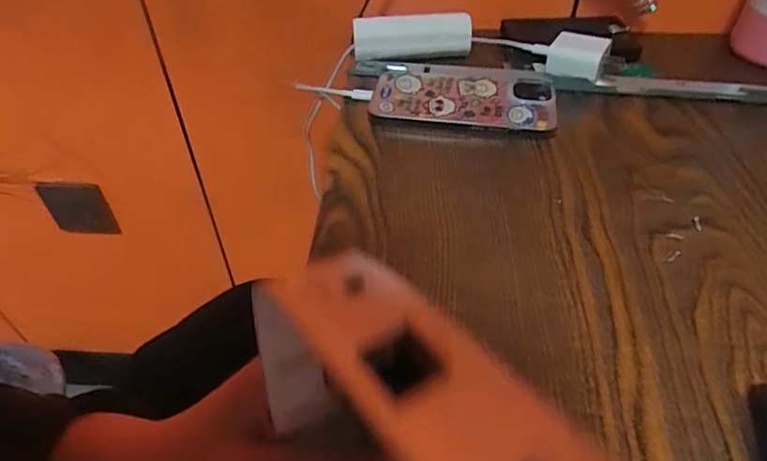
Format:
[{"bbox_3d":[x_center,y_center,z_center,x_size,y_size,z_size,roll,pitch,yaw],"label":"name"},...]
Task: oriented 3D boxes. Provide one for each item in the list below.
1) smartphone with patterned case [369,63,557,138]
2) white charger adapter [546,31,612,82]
[{"bbox_3d":[0.065,-0.109,0.416,0.138,0.010,0.081,9,50,5],"label":"smartphone with patterned case"},{"bbox_3d":[0.154,-0.137,0.417,0.044,0.032,0.023,12,47,13],"label":"white charger adapter"}]

